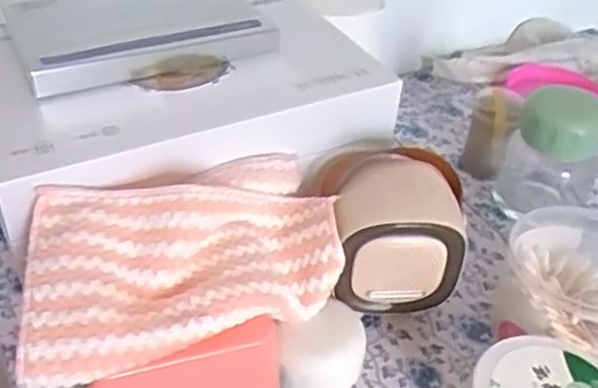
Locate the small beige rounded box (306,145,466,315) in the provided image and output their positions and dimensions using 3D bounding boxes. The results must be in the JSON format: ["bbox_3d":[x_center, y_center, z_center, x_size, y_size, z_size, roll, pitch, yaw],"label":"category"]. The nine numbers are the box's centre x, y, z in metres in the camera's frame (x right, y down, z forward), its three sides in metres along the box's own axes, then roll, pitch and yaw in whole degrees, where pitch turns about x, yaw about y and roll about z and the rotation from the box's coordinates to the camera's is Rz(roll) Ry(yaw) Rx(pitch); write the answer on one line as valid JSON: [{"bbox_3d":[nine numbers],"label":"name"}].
[{"bbox_3d":[0.065,0.031,0.512,0.101,0.107,0.086,-5,40,-11],"label":"small beige rounded box"}]

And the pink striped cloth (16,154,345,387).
[{"bbox_3d":[-0.069,0.042,0.431,0.203,0.070,0.110,-17,44,-23],"label":"pink striped cloth"}]

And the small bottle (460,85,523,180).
[{"bbox_3d":[0.179,-0.056,0.654,0.042,0.084,0.043,16,40,14],"label":"small bottle"}]

